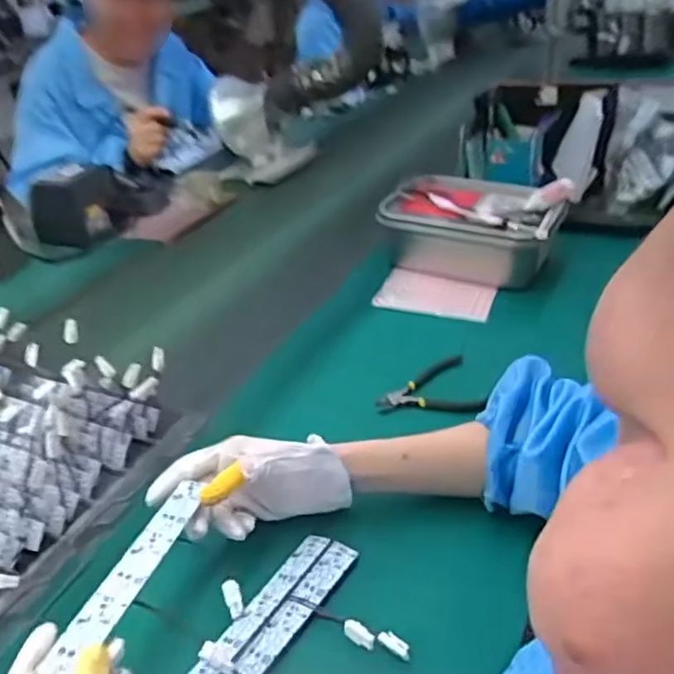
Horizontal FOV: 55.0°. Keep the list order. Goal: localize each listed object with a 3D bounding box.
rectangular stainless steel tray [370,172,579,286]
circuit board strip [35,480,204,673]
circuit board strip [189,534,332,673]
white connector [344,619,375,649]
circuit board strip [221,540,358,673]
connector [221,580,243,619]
[{"bbox_3d":[0.189,-0.150,0.905,0.233,0.094,0.156,9,36,24],"label":"rectangular stainless steel tray"},{"bbox_3d":[-0.139,0.158,0.443,0.024,0.005,0.179,17,24,8],"label":"circuit board strip"},{"bbox_3d":[-0.069,0.213,0.479,0.024,0.007,0.188,16,39,32],"label":"circuit board strip"},{"bbox_3d":[0.016,0.211,0.460,0.025,0.010,0.012,28,45,26],"label":"white connector"},{"bbox_3d":[-0.045,0.218,0.474,0.024,0.004,0.181,29,44,22],"label":"circuit board strip"},{"bbox_3d":[-0.078,0.198,0.490,0.012,0.028,0.008,-17,-10,-14],"label":"connector"}]

